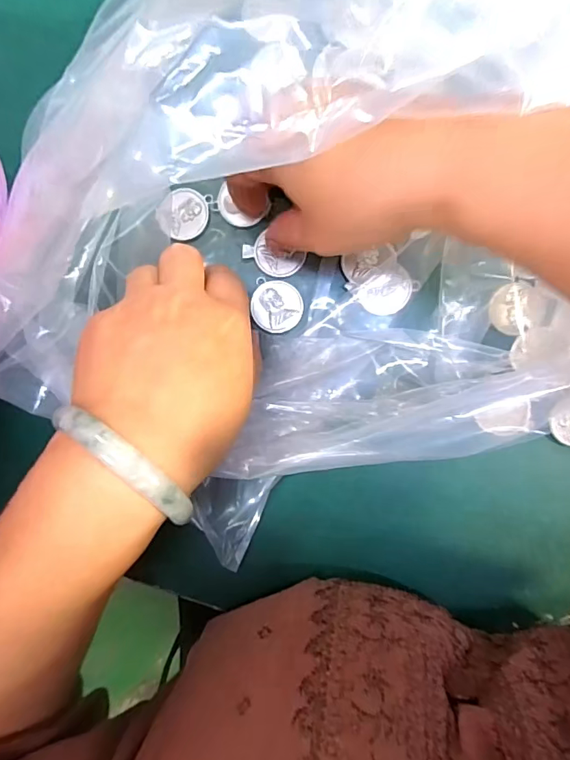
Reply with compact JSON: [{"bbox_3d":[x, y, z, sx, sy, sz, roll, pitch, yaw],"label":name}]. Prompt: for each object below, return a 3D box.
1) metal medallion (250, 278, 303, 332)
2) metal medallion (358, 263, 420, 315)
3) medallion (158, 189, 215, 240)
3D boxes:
[{"bbox_3d":[-0.005,-0.041,0.262,0.028,0.004,0.028,0,89,6],"label":"metal medallion"},{"bbox_3d":[0.055,-0.050,0.256,0.026,0.004,0.029,44,94,5],"label":"metal medallion"},{"bbox_3d":[-0.059,-0.095,0.268,0.028,0.004,0.029,0,89,6],"label":"medallion"}]

